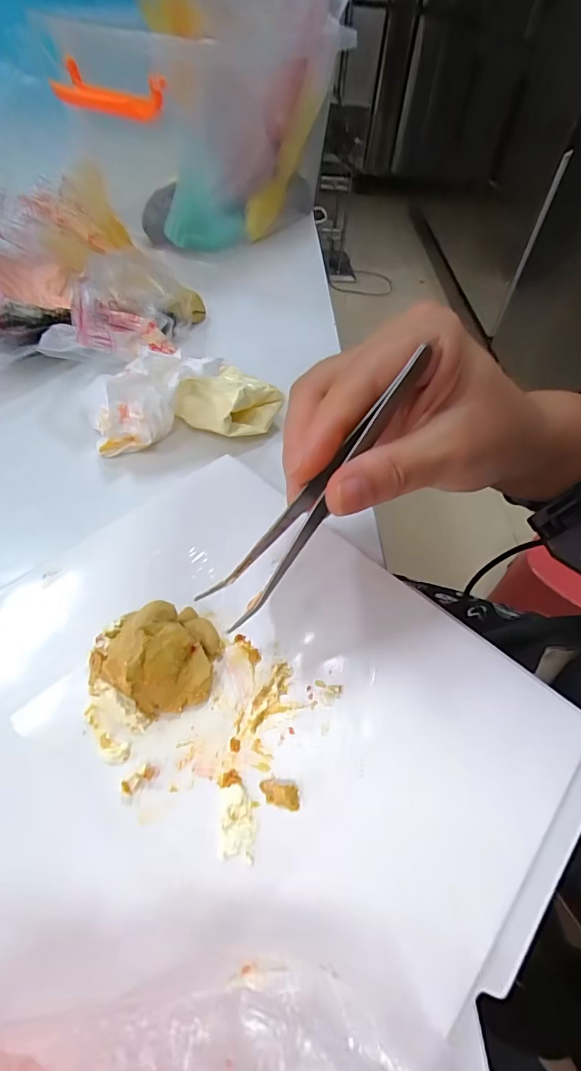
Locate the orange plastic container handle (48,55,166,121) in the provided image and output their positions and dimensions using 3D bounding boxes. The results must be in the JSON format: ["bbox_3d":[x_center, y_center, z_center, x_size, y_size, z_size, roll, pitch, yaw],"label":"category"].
[{"bbox_3d":[-0.144,-0.353,0.377,0.101,0.026,0.030,27,54,16],"label":"orange plastic container handle"}]

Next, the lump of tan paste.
[{"bbox_3d":[-0.047,0.043,0.177,0.038,0.026,0.040,2,51,-3],"label":"lump of tan paste"}]

